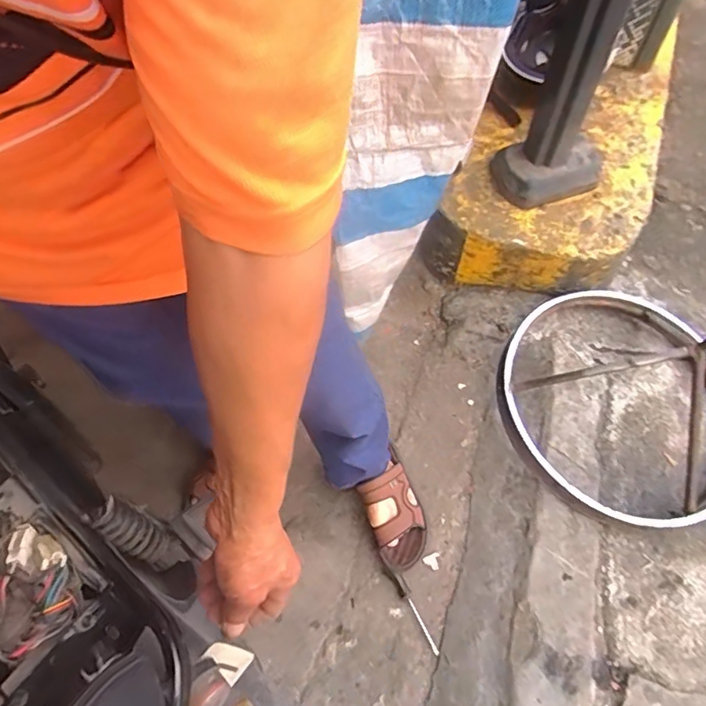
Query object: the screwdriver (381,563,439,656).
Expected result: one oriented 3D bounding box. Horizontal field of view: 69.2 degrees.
[{"bbox_3d":[0.106,0.452,0.917,0.023,0.028,0.167,-31,65,-12],"label":"screwdriver"}]

